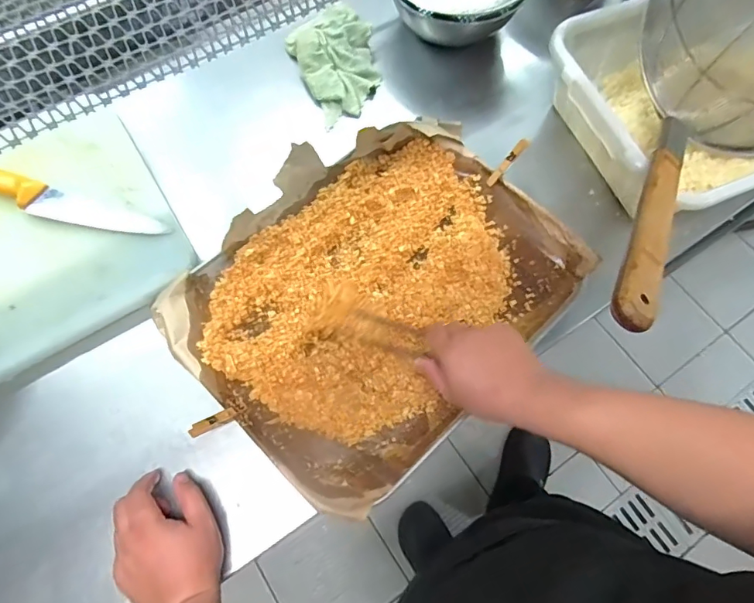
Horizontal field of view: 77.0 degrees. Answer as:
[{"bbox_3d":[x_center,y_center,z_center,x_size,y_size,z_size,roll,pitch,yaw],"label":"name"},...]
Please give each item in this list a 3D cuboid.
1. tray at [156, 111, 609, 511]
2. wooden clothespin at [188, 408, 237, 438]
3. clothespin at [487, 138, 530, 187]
[{"bbox_3d":[0.001,-0.026,0.602,0.366,0.045,0.459,42,75,15],"label":"tray"},{"bbox_3d":[-0.175,0.130,0.512,0.013,0.059,0.012,47,119,16],"label":"wooden clothespin"},{"bbox_3d":[0.177,-0.189,0.643,0.012,0.010,0.075,50,120,17],"label":"clothespin"}]

